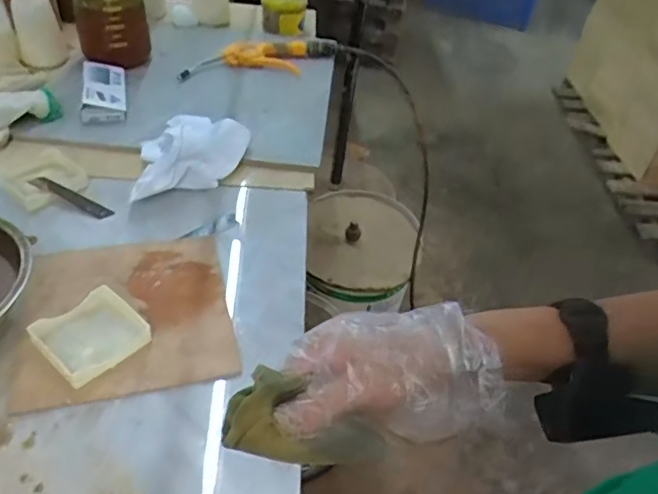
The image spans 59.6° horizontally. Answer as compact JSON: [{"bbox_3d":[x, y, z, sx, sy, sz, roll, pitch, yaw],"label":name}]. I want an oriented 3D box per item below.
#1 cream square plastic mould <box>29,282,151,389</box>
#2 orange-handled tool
[{"bbox_3d":[-0.200,0.075,0.488,0.072,0.020,0.077,30,47,24],"label":"cream square plastic mould"},{"bbox_3d":[-0.107,-0.300,0.900,0.262,0.024,0.097,-14,46,-21],"label":"orange-handled tool"}]

